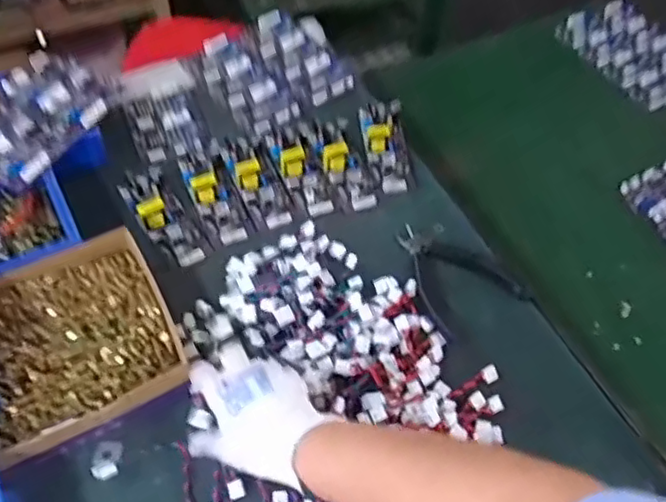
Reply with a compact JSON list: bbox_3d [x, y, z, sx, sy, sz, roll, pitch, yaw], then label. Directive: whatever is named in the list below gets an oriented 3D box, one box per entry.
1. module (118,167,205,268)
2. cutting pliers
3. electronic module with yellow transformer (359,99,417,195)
[{"bbox_3d":[-0.192,-0.042,0.720,0.053,0.033,0.136,-25,59,-22],"label":"module"},{"bbox_3d":[0.130,0.019,0.709,0.116,0.011,0.138,-23,58,-21],"label":"cutting pliers"},{"bbox_3d":[0.069,-0.136,0.804,0.055,0.036,0.139,-4,53,-9],"label":"electronic module with yellow transformer"}]

